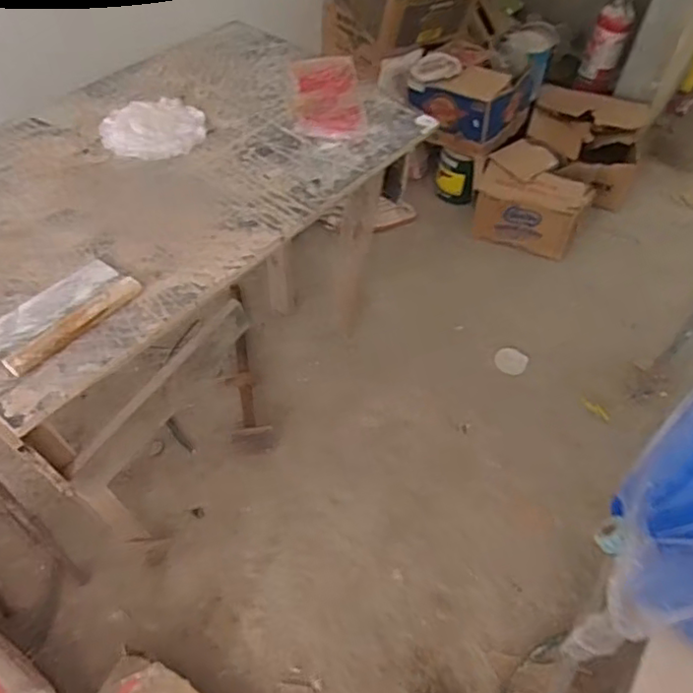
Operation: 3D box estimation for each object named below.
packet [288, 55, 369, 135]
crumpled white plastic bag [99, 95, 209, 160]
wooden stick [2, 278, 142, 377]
[{"bbox_3d":[-0.033,-0.482,1.208,0.128,0.029,0.243,-3,52,-6],"label":"packet"},{"bbox_3d":[-0.343,-0.387,1.115,0.174,0.019,0.160,-9,53,-11],"label":"crumpled white plastic bag"},{"bbox_3d":[-0.360,-0.030,0.840,0.034,0.014,0.201,33,56,20],"label":"wooden stick"}]

